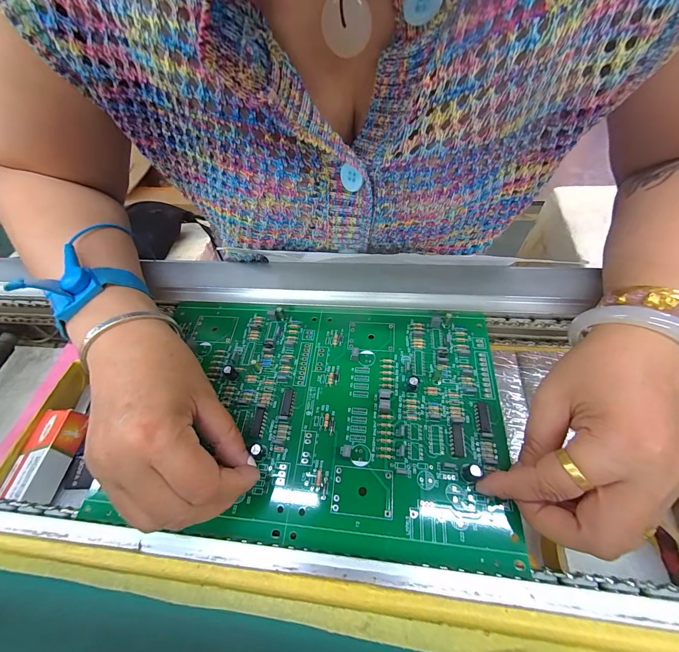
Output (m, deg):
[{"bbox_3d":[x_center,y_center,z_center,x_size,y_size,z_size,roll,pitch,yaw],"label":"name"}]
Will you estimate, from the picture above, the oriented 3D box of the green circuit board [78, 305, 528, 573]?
[{"bbox_3d":[-0.018,0.055,0.221,0.247,0.015,0.164,2,53,6],"label":"green circuit board"}]

